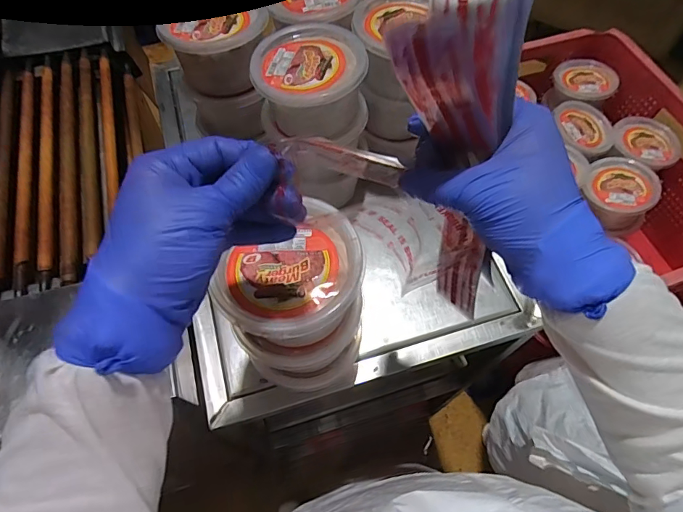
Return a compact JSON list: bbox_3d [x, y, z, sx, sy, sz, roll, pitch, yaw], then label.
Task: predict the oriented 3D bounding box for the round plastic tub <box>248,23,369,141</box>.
[{"bbox_3d":[-0.033,-0.188,0.482,0.119,0.069,0.111,1,61,-2],"label":"round plastic tub"}]

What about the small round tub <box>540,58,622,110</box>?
[{"bbox_3d":[0.488,-0.341,0.905,0.117,0.066,0.107,1,61,-2],"label":"small round tub"}]

